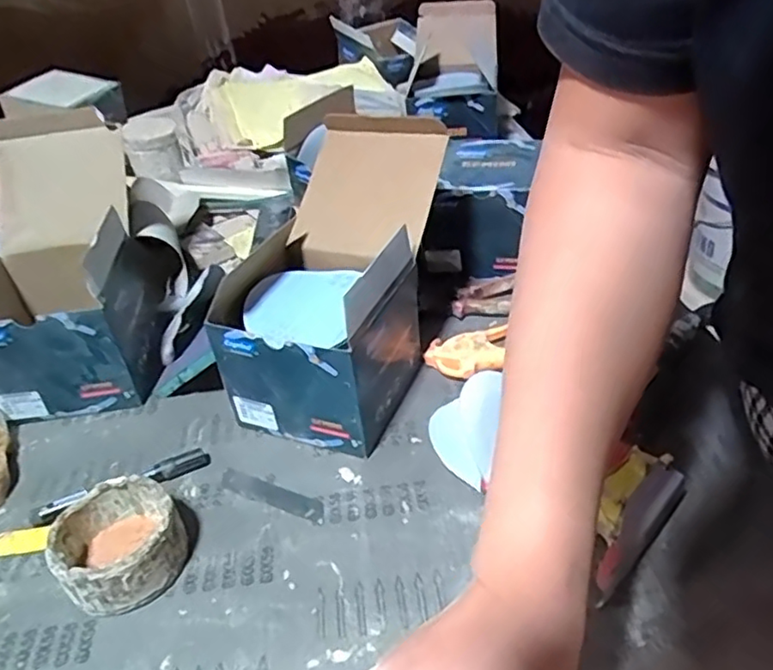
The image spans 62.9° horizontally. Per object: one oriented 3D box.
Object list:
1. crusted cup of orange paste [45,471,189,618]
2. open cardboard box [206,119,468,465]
[{"bbox_3d":[-0.186,0.146,0.437,0.083,0.048,0.078,-4,37,3],"label":"crusted cup of orange paste"},{"bbox_3d":[-0.035,-0.048,0.559,0.129,0.191,0.238,11,40,22],"label":"open cardboard box"}]

